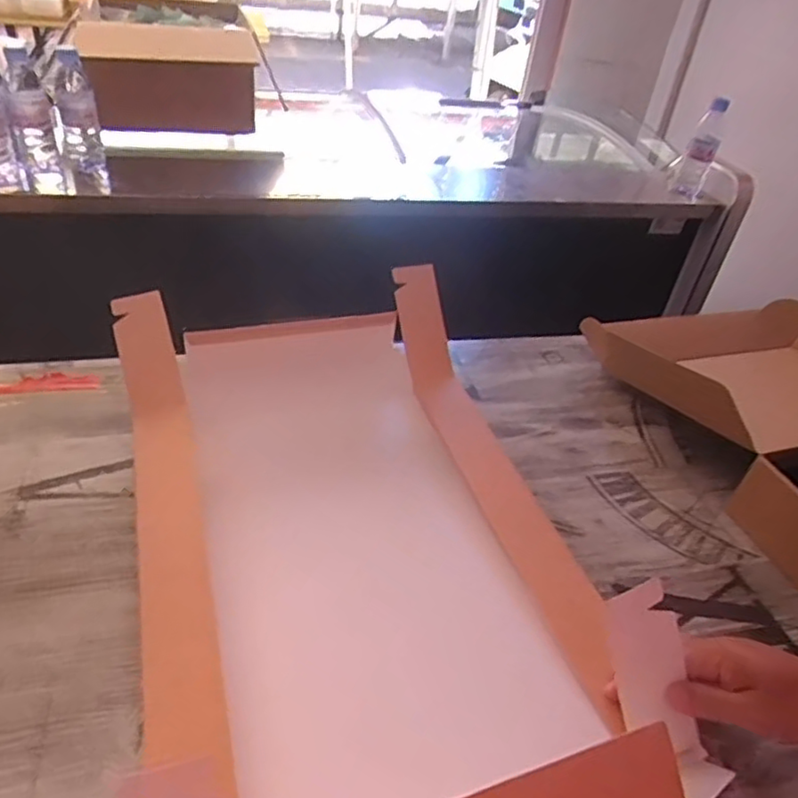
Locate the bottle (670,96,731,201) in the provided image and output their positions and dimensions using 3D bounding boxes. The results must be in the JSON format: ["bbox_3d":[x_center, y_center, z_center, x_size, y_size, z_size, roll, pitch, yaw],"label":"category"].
[{"bbox_3d":[0.614,-0.498,1.319,0.067,0.213,0.053,22,41,17],"label":"bottle"}]

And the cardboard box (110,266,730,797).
[{"bbox_3d":[-0.040,0.111,0.590,0.405,0.113,0.604,-7,41,-18],"label":"cardboard box"}]

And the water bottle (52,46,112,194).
[{"bbox_3d":[-0.497,-0.421,1.003,0.057,0.210,0.073,-12,43,-23],"label":"water bottle"}]

